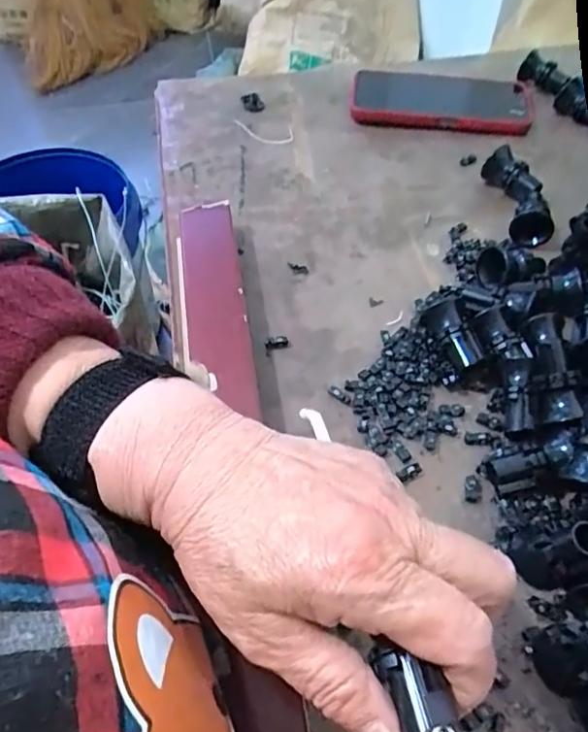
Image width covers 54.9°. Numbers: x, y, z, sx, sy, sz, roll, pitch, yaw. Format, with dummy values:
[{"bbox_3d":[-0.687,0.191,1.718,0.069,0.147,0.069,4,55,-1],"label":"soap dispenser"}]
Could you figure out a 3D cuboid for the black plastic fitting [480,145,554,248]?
[{"bbox_3d":[0.181,-0.135,0.451,0.035,0.030,0.088,-5,53,-3],"label":"black plastic fitting"}]

